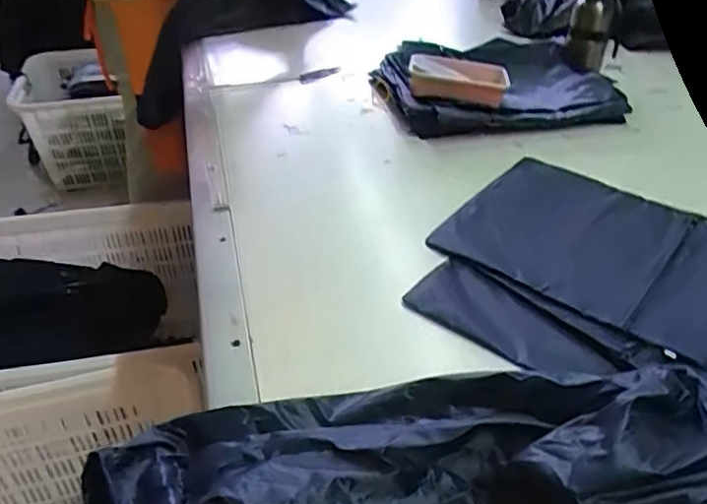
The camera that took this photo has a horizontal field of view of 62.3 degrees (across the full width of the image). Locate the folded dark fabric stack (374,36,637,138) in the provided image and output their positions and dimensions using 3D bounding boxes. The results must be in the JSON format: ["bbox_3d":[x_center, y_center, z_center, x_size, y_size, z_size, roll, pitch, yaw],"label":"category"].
[{"bbox_3d":[0.262,-0.332,1.111,0.417,0.060,0.352,-6,38,-8],"label":"folded dark fabric stack"}]

